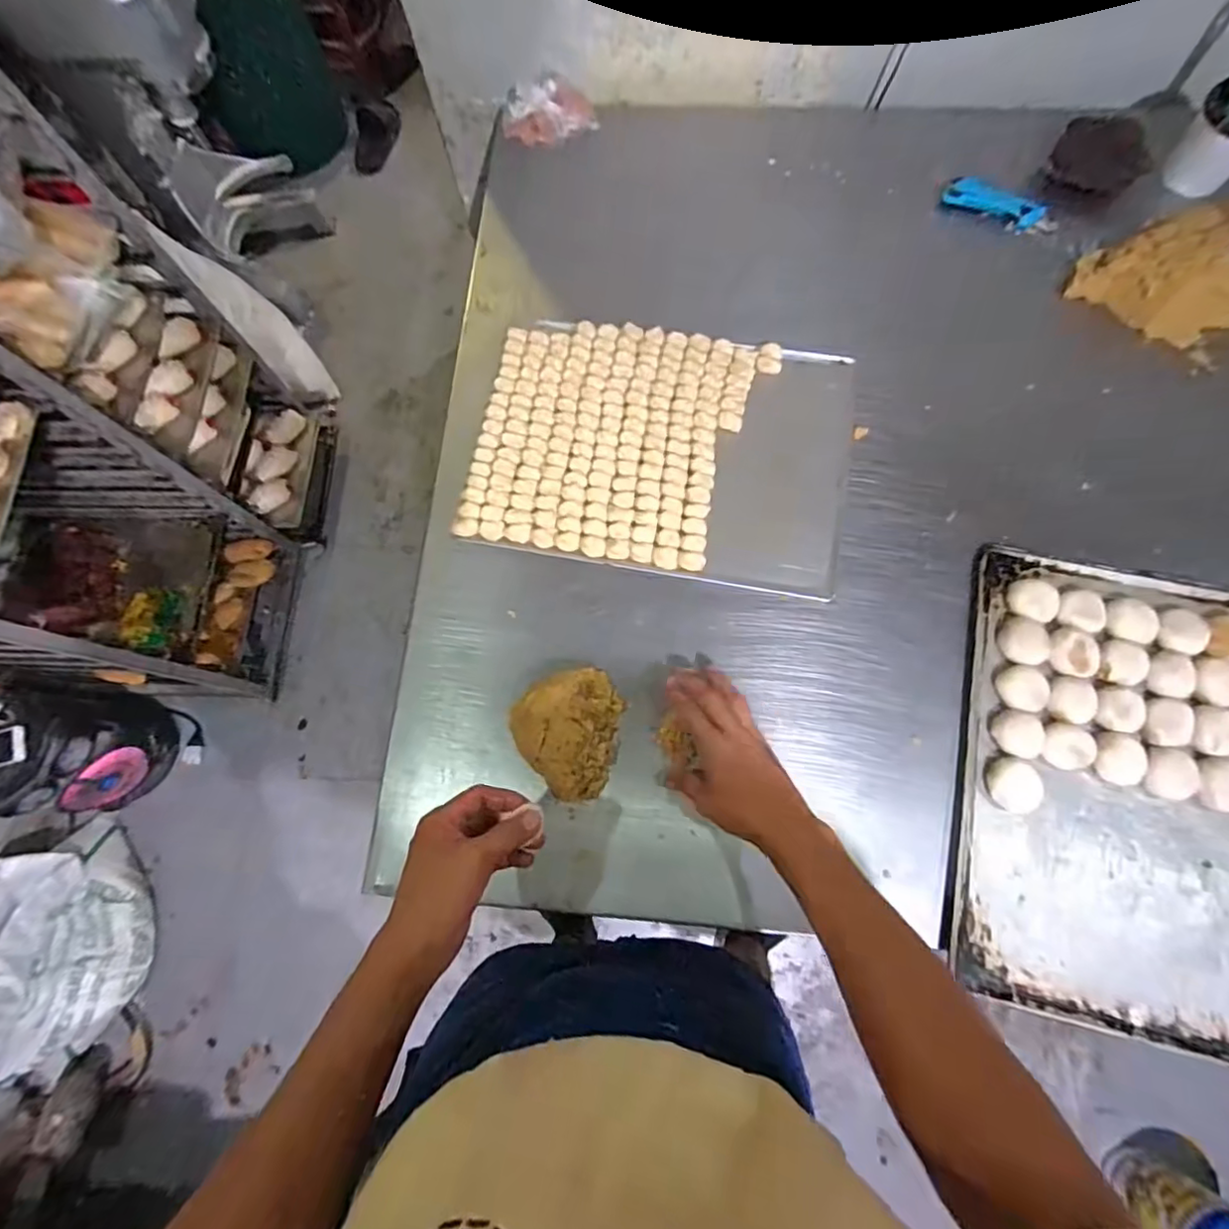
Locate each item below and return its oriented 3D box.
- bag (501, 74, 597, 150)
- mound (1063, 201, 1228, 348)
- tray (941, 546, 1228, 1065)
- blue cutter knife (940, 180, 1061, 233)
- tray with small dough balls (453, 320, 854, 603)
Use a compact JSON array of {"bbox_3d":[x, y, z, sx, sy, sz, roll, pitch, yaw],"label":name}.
[{"bbox_3d":[-0.099,-0.762,0.894,0.142,0.057,0.080,-4,74,0],"label":"bag"},{"bbox_3d":[0.752,-0.444,0.745,0.303,0.084,0.181,-4,74,0],"label":"mound"},{"bbox_3d":[0.550,0.174,0.606,0.356,0.030,0.465,13,75,5],"label":"tray"},{"bbox_3d":[0.537,-0.567,0.824,0.156,0.021,0.037,29,77,9],"label":"blue cutter knife"},{"bbox_3d":[0.059,-0.213,0.751,0.452,0.027,0.333,11,75,5],"label":"tray with small dough balls"}]

